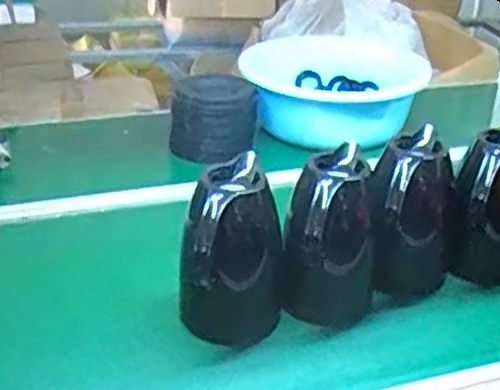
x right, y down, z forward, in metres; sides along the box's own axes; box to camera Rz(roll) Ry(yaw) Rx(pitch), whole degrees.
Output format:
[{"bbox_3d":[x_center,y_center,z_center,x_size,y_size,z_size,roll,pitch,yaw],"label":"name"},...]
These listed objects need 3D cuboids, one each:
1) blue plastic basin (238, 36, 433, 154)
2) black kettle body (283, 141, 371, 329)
[{"bbox_3d":[0.171,-0.214,1.494,0.377,0.125,0.384,7,28,10],"label":"blue plastic basin"},{"bbox_3d":[0.104,0.063,0.919,0.111,0.203,0.129,6,28,7],"label":"black kettle body"}]

